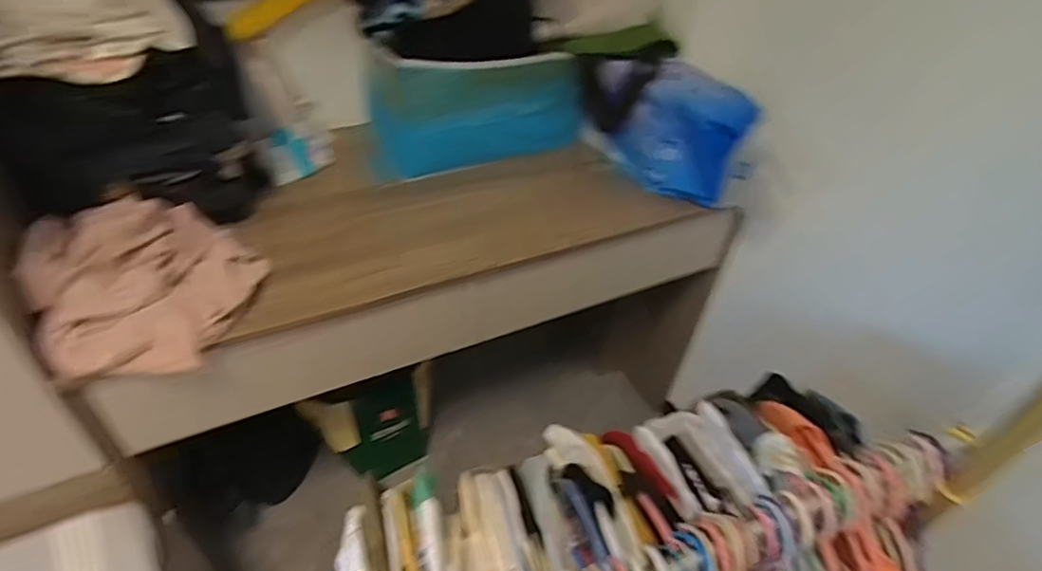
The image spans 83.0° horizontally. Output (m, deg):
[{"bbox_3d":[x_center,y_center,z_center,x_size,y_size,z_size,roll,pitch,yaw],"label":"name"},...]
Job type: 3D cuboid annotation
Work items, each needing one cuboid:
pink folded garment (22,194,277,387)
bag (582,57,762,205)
[{"bbox_3d":[-0.479,-0.010,0.772,0.248,0.103,0.238,-7,45,-14],"label":"pink folded garment"},{"bbox_3d":[0.252,-0.284,1.061,0.104,0.206,0.312,-32,55,-33],"label":"bag"}]

